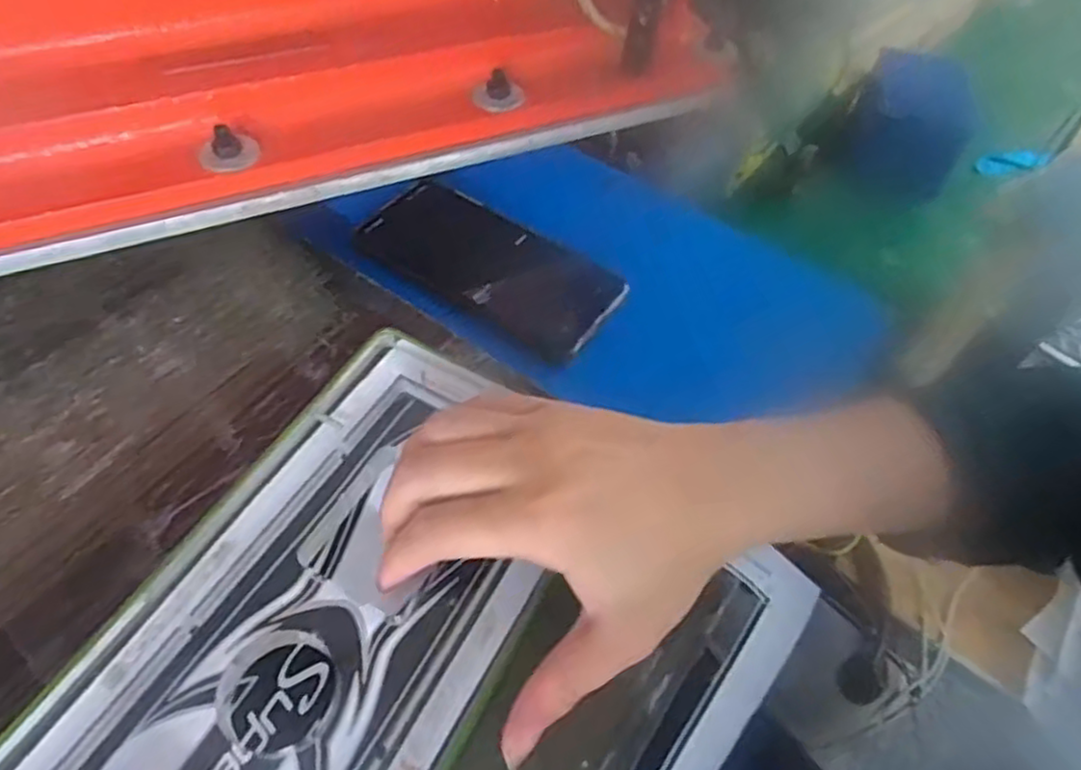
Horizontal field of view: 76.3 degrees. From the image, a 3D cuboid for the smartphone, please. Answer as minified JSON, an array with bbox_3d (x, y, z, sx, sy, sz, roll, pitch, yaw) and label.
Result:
[{"bbox_3d":[-0.030,-0.077,0.423,0.161,0.008,0.070,31,59,18],"label":"smartphone"}]

